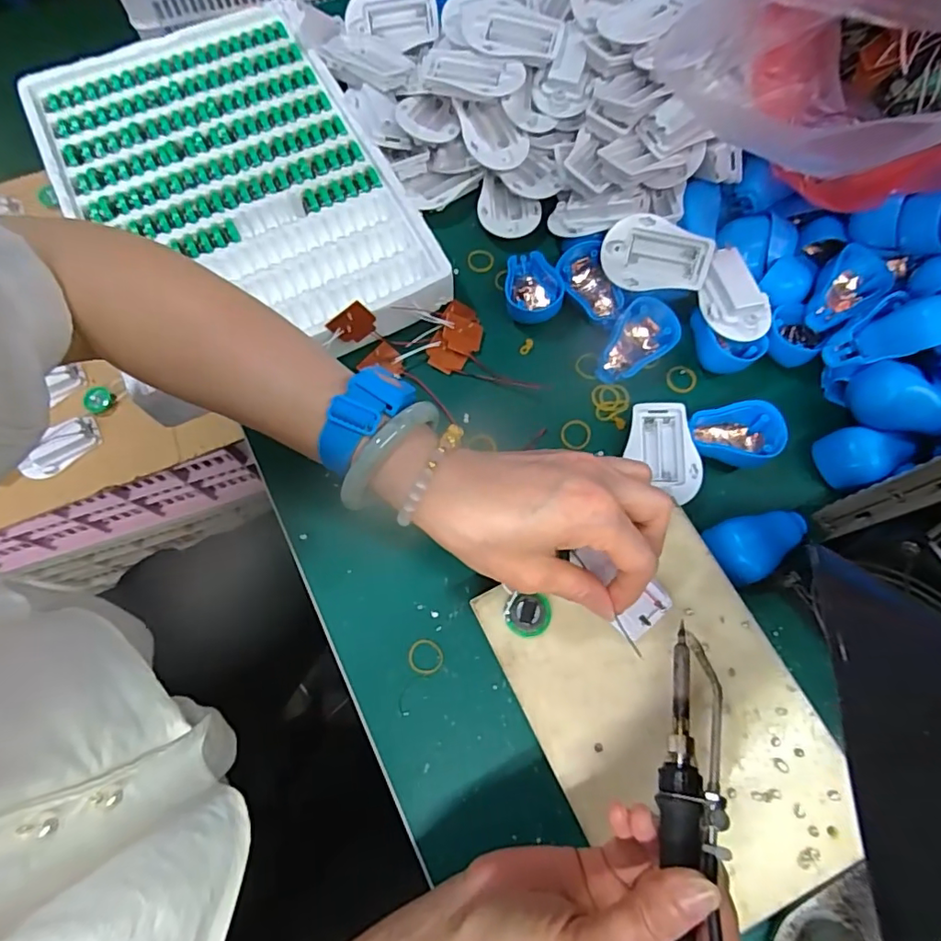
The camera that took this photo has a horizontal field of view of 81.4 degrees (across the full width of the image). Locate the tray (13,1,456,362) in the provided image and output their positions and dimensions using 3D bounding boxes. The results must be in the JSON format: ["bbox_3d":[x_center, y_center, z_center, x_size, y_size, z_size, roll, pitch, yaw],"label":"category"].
[{"bbox_3d":[-0.195,-0.237,0.454,0.240,0.031,0.363,-30,73,-9],"label":"tray"}]

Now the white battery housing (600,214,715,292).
[{"bbox_3d":[0.143,-0.166,0.425,0.080,0.013,0.052,14,113,3],"label":"white battery housing"}]

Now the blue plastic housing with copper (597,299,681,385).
[{"bbox_3d":[0.129,-0.097,0.425,0.045,0.036,0.065,37,75,12],"label":"blue plastic housing with copper"}]

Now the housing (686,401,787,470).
[{"bbox_3d":[0.196,-0.023,0.404,0.057,0.033,0.045,-5,71,-2],"label":"housing"}]

